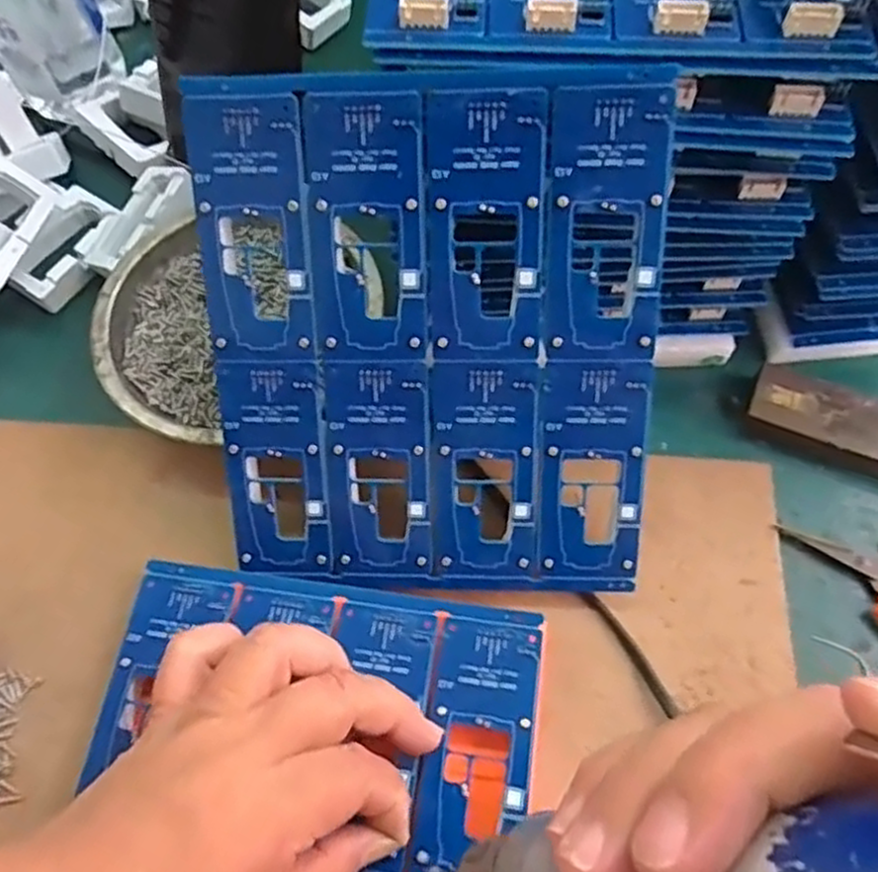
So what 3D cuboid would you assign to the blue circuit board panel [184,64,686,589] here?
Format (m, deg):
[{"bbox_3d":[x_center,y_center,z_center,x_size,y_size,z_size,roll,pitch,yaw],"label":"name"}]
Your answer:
[{"bbox_3d":[-0.003,-0.030,0.271,0.157,0.004,0.184,2,111,3],"label":"blue circuit board panel"}]

